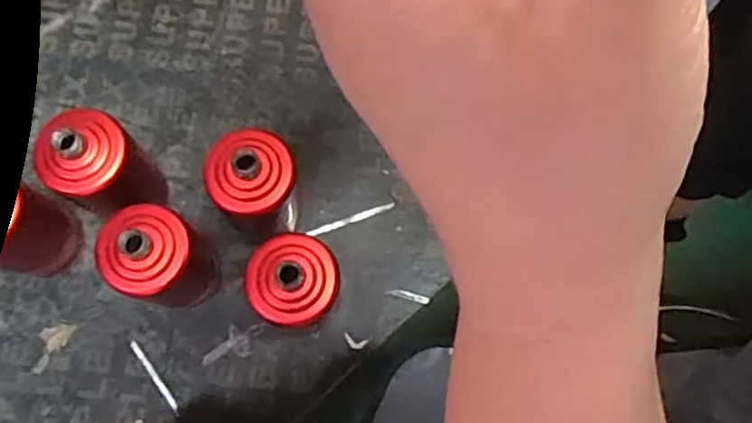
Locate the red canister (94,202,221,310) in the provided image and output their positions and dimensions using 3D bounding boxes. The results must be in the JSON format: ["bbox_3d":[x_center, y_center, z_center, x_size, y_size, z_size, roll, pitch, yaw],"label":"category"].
[{"bbox_3d":[-0.199,0.049,0.633,0.062,0.186,0.075,-3,77,-2],"label":"red canister"}]

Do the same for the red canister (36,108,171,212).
[{"bbox_3d":[-0.268,-0.038,0.652,0.077,0.181,0.080,0,77,-1],"label":"red canister"}]

